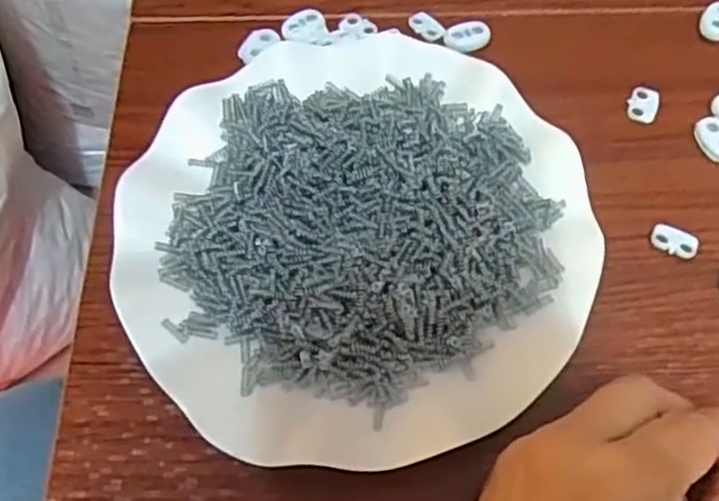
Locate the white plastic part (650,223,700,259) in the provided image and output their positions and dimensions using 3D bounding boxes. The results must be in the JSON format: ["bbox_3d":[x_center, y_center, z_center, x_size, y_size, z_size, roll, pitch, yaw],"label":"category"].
[{"bbox_3d":[0.133,-0.005,0.311,0.020,0.004,0.013,17,66,11],"label":"white plastic part"}]

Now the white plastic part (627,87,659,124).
[{"bbox_3d":[0.132,-0.068,0.343,0.013,0.004,0.019,11,65,8],"label":"white plastic part"}]

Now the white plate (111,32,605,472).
[{"bbox_3d":[-0.002,-0.006,0.303,0.179,0.029,0.183,-1,64,2],"label":"white plate"}]

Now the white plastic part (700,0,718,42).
[{"bbox_3d":[0.176,-0.113,0.363,0.016,0.004,0.023,26,68,14],"label":"white plastic part"}]

